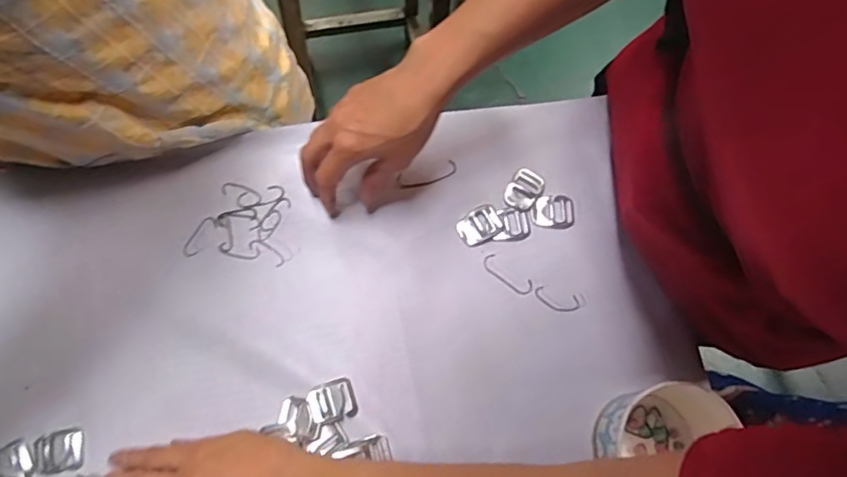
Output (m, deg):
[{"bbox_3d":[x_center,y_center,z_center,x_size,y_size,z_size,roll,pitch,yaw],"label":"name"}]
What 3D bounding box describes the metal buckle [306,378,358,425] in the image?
[{"bbox_3d":[-0.072,0.127,0.431,0.036,0.004,0.029,-18,77,-6],"label":"metal buckle"}]

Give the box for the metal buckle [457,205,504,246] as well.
[{"bbox_3d":[0.048,-0.011,0.478,0.039,0.004,0.027,-36,79,-10],"label":"metal buckle"}]

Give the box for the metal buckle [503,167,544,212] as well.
[{"bbox_3d":[0.088,-0.044,0.488,0.026,0.004,0.040,35,77,7],"label":"metal buckle"}]

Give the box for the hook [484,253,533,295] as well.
[{"bbox_3d":[0.072,0.031,0.470,0.047,0.004,0.015,36,77,7],"label":"hook"}]

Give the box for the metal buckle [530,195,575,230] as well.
[{"bbox_3d":[0.114,-0.023,0.483,0.037,0.004,0.030,0,76,-2],"label":"metal buckle"}]

